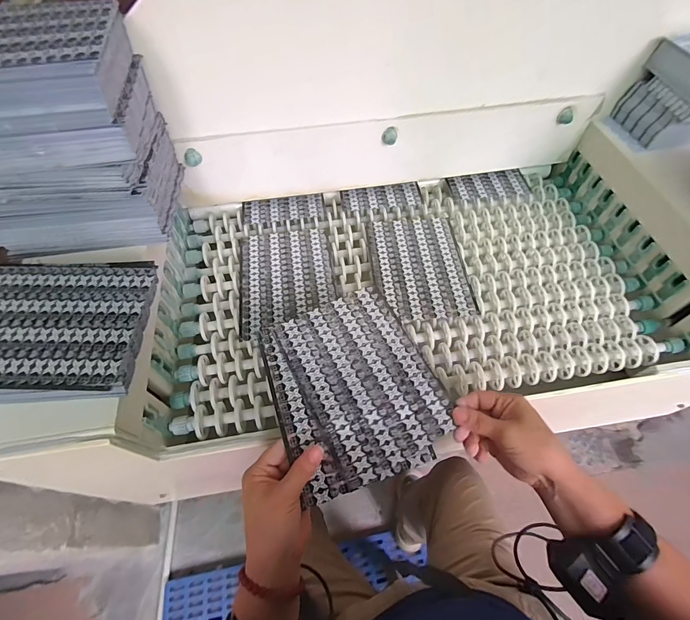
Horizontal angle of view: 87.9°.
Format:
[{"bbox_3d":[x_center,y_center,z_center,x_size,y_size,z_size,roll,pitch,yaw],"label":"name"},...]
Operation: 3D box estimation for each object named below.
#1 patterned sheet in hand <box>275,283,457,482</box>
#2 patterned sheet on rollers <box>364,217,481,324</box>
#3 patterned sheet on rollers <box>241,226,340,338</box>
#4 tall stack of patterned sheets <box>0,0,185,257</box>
[{"bbox_3d":[0.022,0.070,0.403,0.138,0.004,0.191,-24,66,-15],"label":"patterned sheet in hand"},{"bbox_3d":[0.115,-0.069,0.559,0.139,0.012,0.195,-6,58,-3],"label":"patterned sheet on rollers"},{"bbox_3d":[-0.088,-0.052,0.545,0.139,0.004,0.185,-8,58,-4],"label":"patterned sheet on rollers"},{"bbox_3d":[-0.328,-0.199,0.413,0.208,0.199,0.155,-6,58,-3],"label":"tall stack of patterned sheets"}]

